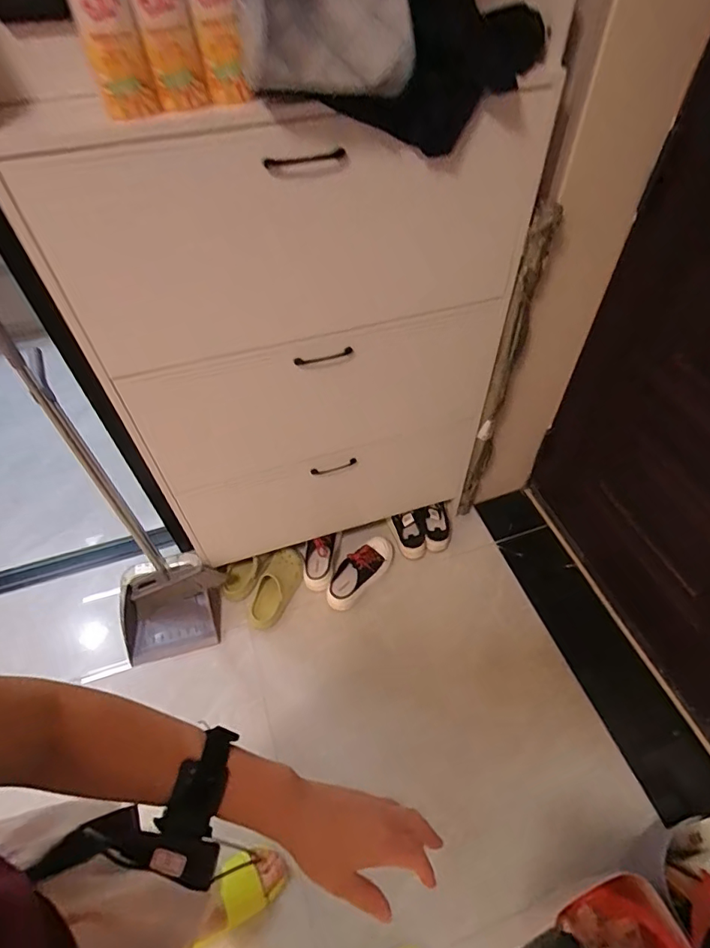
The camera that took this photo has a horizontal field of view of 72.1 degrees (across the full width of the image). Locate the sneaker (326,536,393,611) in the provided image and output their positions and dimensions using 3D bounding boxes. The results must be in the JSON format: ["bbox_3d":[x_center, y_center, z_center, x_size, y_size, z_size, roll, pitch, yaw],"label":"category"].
[{"bbox_3d":[0.017,0.283,1.445,0.091,0.079,0.256,34,62,22],"label":"sneaker"}]

